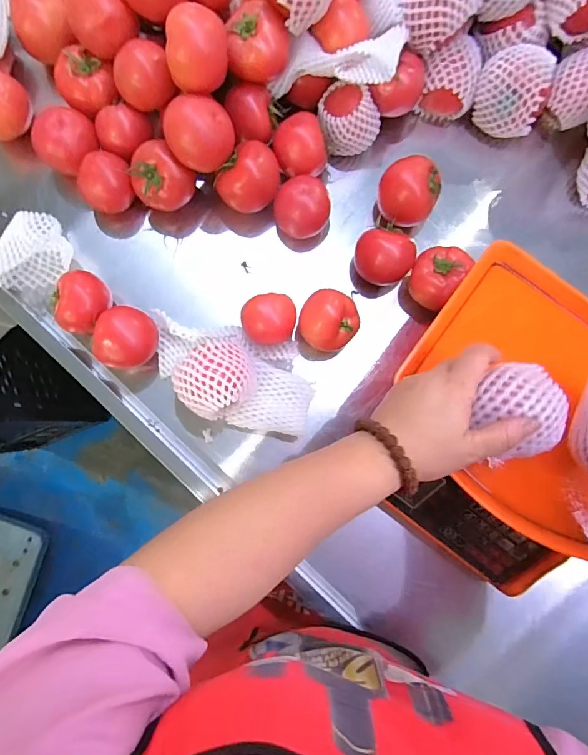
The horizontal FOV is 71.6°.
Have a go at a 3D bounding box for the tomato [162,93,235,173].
[{"bbox_3d":[-0.104,-0.268,0.451,0.068,0.056,0.057,17,83,0],"label":"tomato"}]

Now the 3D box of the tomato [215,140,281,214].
[{"bbox_3d":[-0.053,-0.240,0.487,0.068,0.057,0.061,9,83,-1],"label":"tomato"}]

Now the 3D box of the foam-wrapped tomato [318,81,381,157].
[{"bbox_3d":[0.067,-0.317,0.508,0.077,0.063,0.065,23,83,1],"label":"foam-wrapped tomato"}]

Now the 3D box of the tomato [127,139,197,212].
[{"bbox_3d":[-0.159,-0.235,0.485,0.063,0.053,0.058,0,84,-2],"label":"tomato"}]

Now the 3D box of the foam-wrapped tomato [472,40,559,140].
[{"bbox_3d":[0.267,-0.349,0.497,0.087,0.066,0.072,28,84,1],"label":"foam-wrapped tomato"}]

